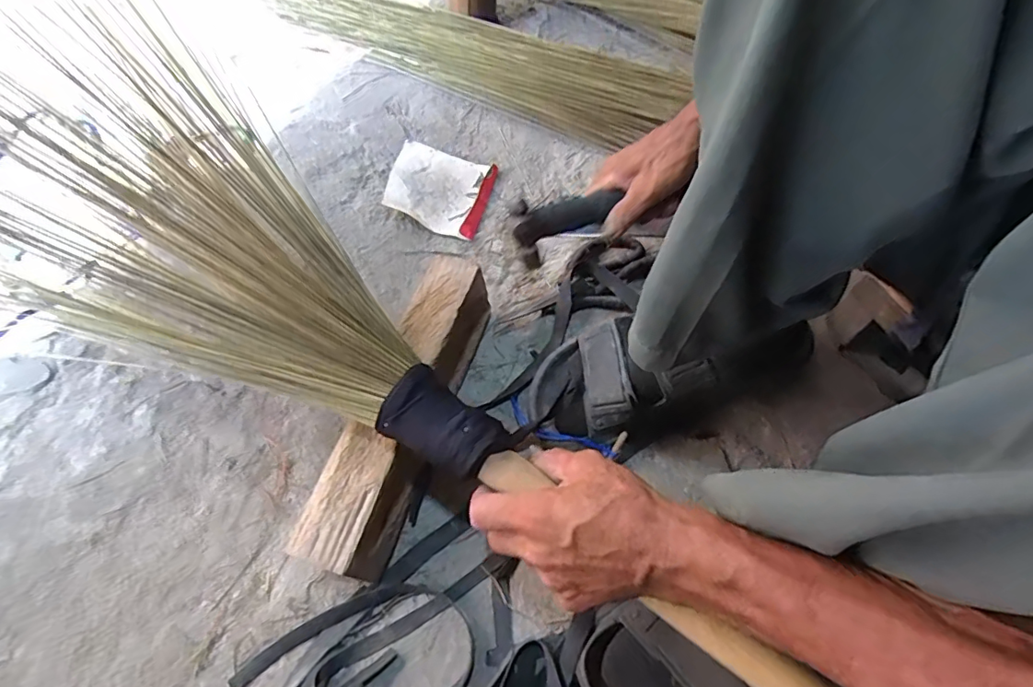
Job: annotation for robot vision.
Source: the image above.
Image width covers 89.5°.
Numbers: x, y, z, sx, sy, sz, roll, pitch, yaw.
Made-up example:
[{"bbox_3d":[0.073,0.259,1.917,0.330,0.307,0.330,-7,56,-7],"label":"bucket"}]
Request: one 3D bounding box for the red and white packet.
[{"bbox_3d":[-0.101,-0.202,0.670,0.131,0.016,0.127,16,62,8],"label":"red and white packet"}]

